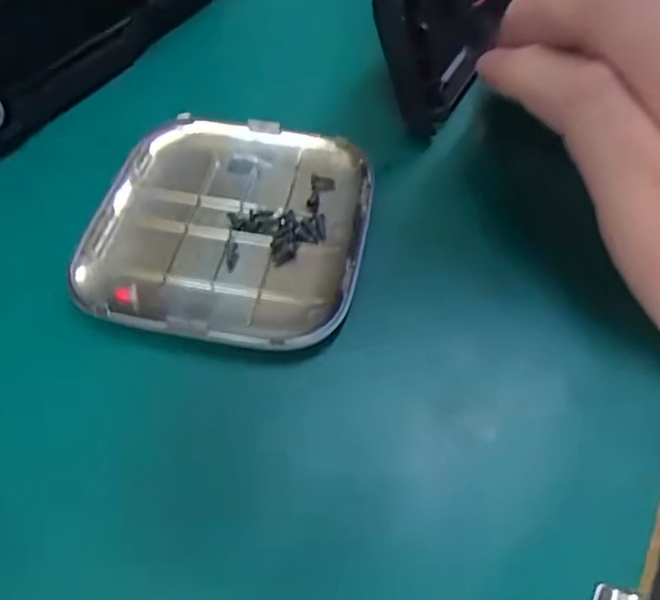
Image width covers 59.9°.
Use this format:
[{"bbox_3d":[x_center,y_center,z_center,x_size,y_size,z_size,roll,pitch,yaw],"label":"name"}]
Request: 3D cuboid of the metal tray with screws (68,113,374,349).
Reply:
[{"bbox_3d":[-0.025,-0.021,0.152,0.068,0.008,0.072,10,56,5],"label":"metal tray with screws"}]

